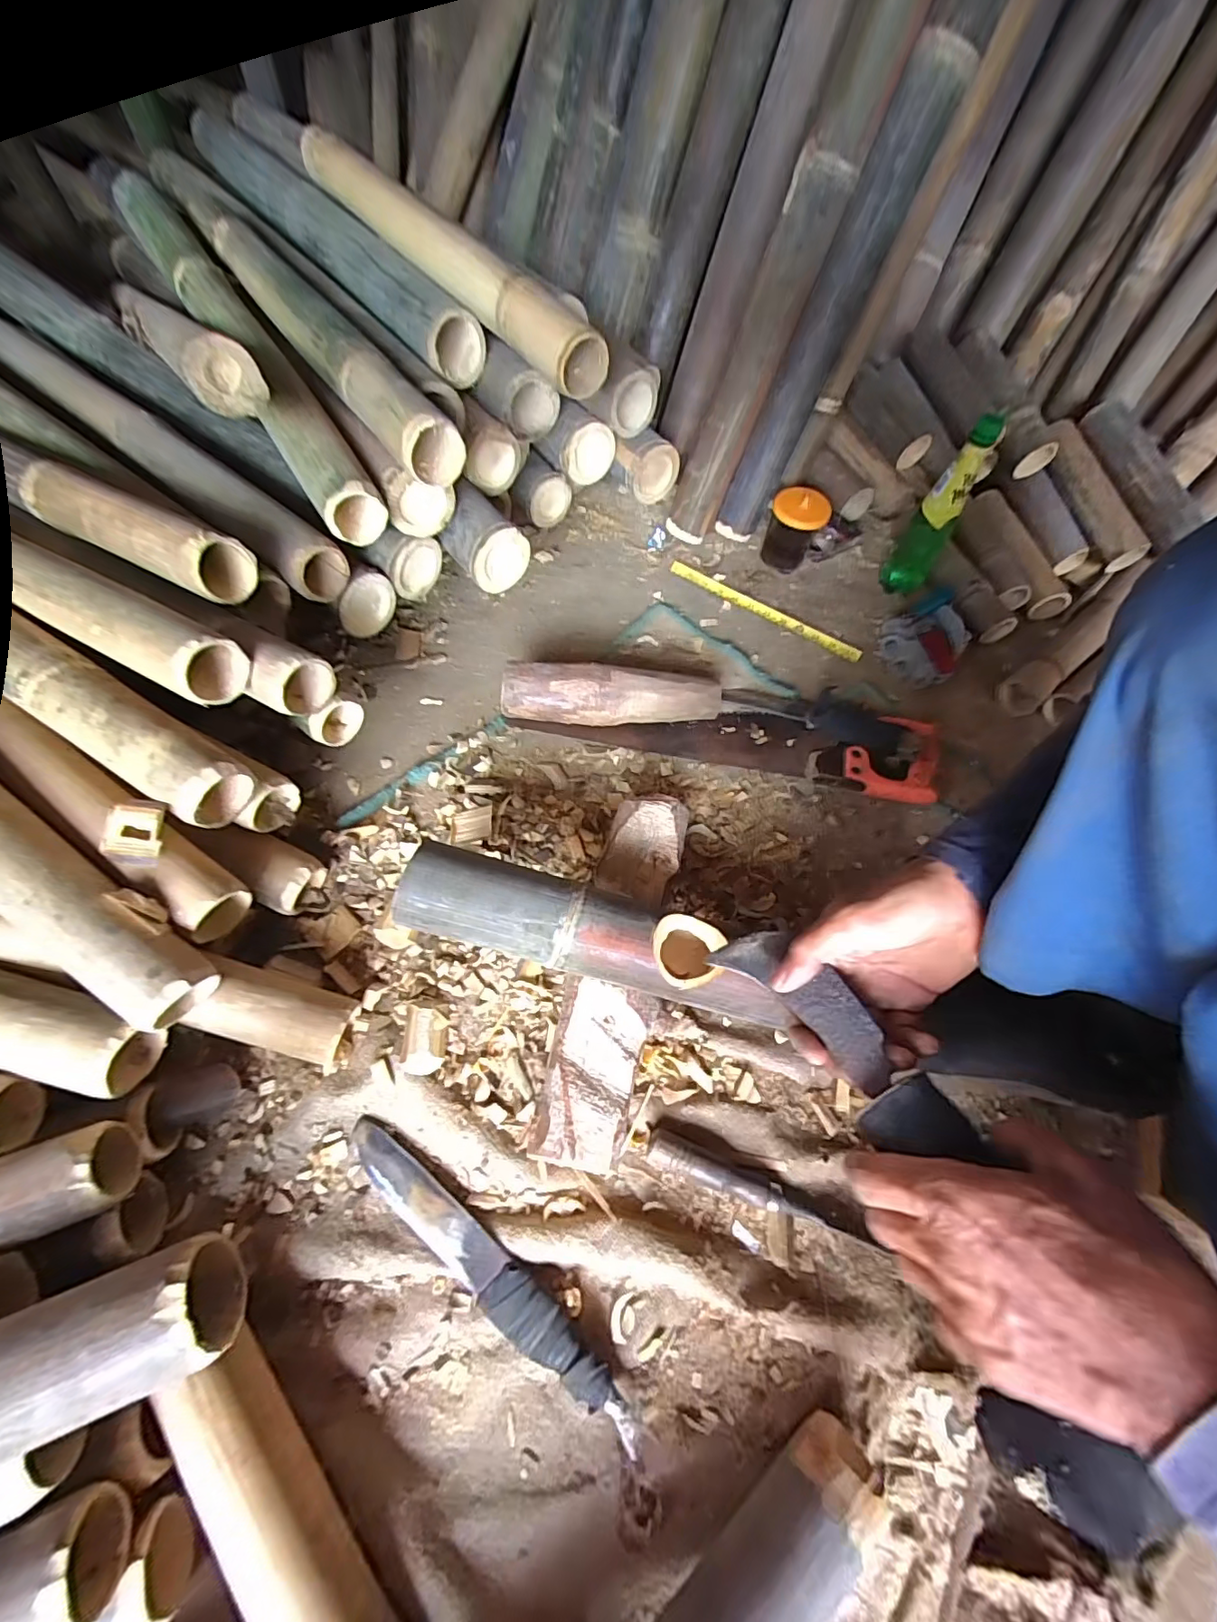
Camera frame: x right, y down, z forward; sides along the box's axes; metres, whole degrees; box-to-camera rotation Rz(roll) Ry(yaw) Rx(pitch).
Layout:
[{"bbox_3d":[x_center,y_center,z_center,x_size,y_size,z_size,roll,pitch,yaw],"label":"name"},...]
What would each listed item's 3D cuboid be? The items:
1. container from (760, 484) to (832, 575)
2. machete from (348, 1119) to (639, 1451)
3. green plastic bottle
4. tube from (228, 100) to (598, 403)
[{"bbox_3d":[0.268,-0.405,0.797,0.077,0.100,0.068,20,62,7],"label":"container"},{"bbox_3d":[-0.095,0.339,0.408,0.282,0.019,0.037,34,64,14],"label":"machete"},{"bbox_3d":[0.443,-0.398,0.737,0.056,0.223,0.075,34,65,14],"label":"green plastic bottle"},{"bbox_3d":[-0.215,-0.663,0.647,0.050,0.064,0.650,-34,69,-20],"label":"tube"}]

